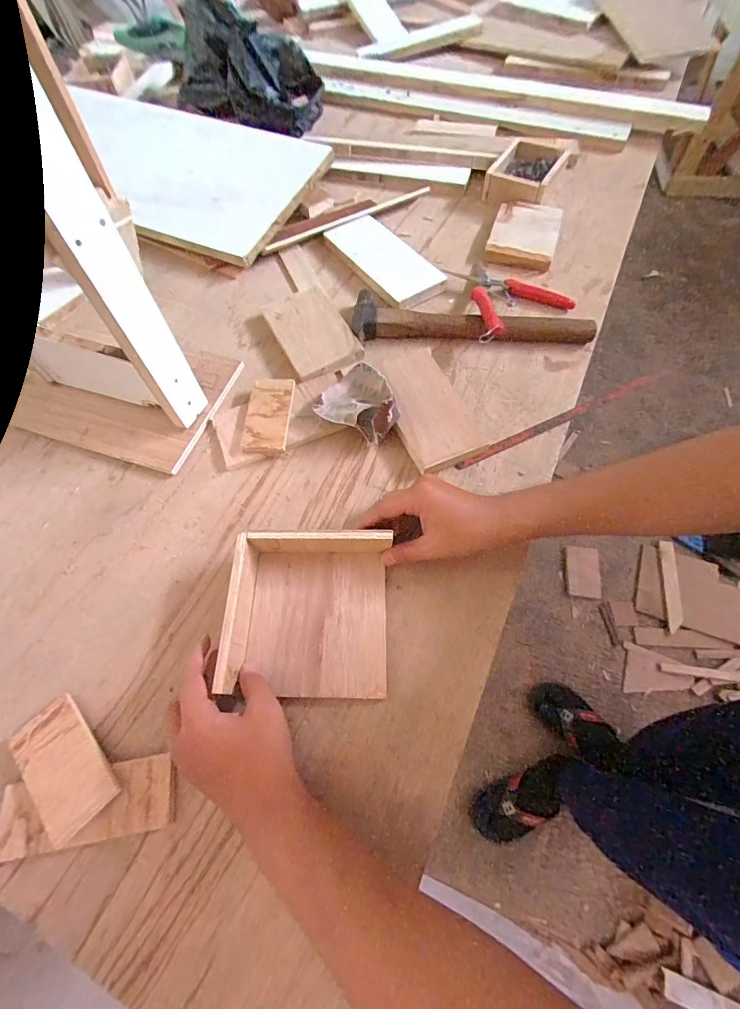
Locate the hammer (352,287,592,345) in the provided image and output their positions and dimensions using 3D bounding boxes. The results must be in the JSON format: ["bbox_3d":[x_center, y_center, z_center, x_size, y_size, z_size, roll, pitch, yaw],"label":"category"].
[{"bbox_3d":[0.133,-0.246,0.536,0.304,0.031,0.075,3,64,4],"label":"hammer"}]

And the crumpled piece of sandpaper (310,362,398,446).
[{"bbox_3d":[-0.007,-0.123,0.460,0.096,0.029,0.083,28,68,15],"label":"crumpled piece of sandpaper"}]

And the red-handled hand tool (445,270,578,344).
[{"bbox_3d":[0.191,-0.285,0.546,0.149,0.022,0.155,-15,64,-5],"label":"red-handled hand tool"}]

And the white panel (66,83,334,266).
[{"bbox_3d":[-0.340,-0.561,0.687,0.496,0.033,0.273,22,77,10],"label":"white panel"}]

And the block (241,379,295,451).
[{"bbox_3d":[-0.118,-0.106,0.480,0.051,0.015,0.099,1,64,3],"label":"block"}]

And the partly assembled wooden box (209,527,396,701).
[{"bbox_3d":[-0.053,0.092,0.363,0.134,0.043,0.137,3,64,4],"label":"partly assembled wooden box"}]

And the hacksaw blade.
[{"bbox_3d":[0.223,-0.101,0.476,0.282,0.005,0.011,-25,65,-9],"label":"hacksaw blade"}]

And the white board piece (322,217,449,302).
[{"bbox_3d":[0.020,-0.364,0.601,0.080,0.021,0.186,-33,67,-13],"label":"white board piece"}]

